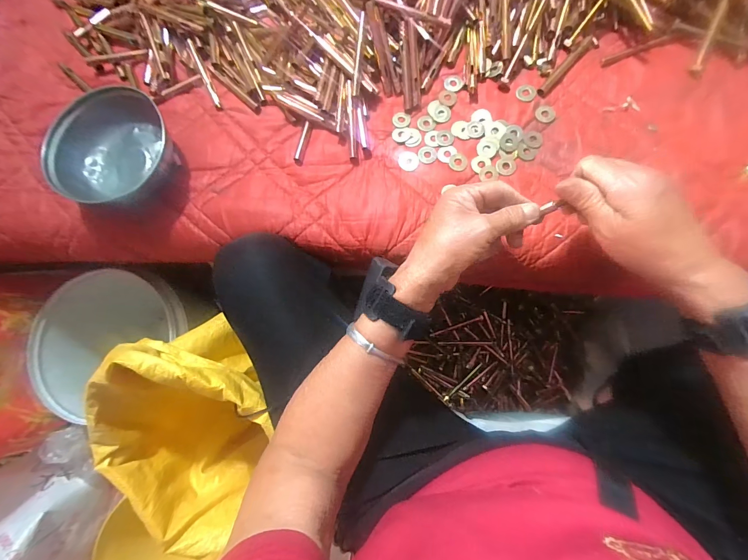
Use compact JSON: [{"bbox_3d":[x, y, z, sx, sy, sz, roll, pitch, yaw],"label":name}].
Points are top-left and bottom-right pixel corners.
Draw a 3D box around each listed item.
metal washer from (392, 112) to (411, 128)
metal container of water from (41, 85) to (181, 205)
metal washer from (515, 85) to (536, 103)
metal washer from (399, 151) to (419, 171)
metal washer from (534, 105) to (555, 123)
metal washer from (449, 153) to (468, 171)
[{"bbox_3d":[0.034,-0.195,0.408,0.022,0.004,0.022,-1,81,6],"label":"metal washer"},{"bbox_3d":[-0.297,-0.151,0.398,0.125,0.061,0.134,-1,81,6],"label":"metal container of water"},{"bbox_3d":[0.178,-0.219,0.393,0.022,0.004,0.020,-1,81,6],"label":"metal washer"},{"bbox_3d":[0.041,-0.141,0.395,0.023,0.004,0.027,-18,80,3],"label":"metal washer"},{"bbox_3d":[0.198,-0.192,0.387,0.022,0.004,0.021,-1,81,6],"label":"metal washer"},{"bbox_3d":[0.097,-0.136,0.385,0.021,0.004,0.022,-1,81,6],"label":"metal washer"}]

